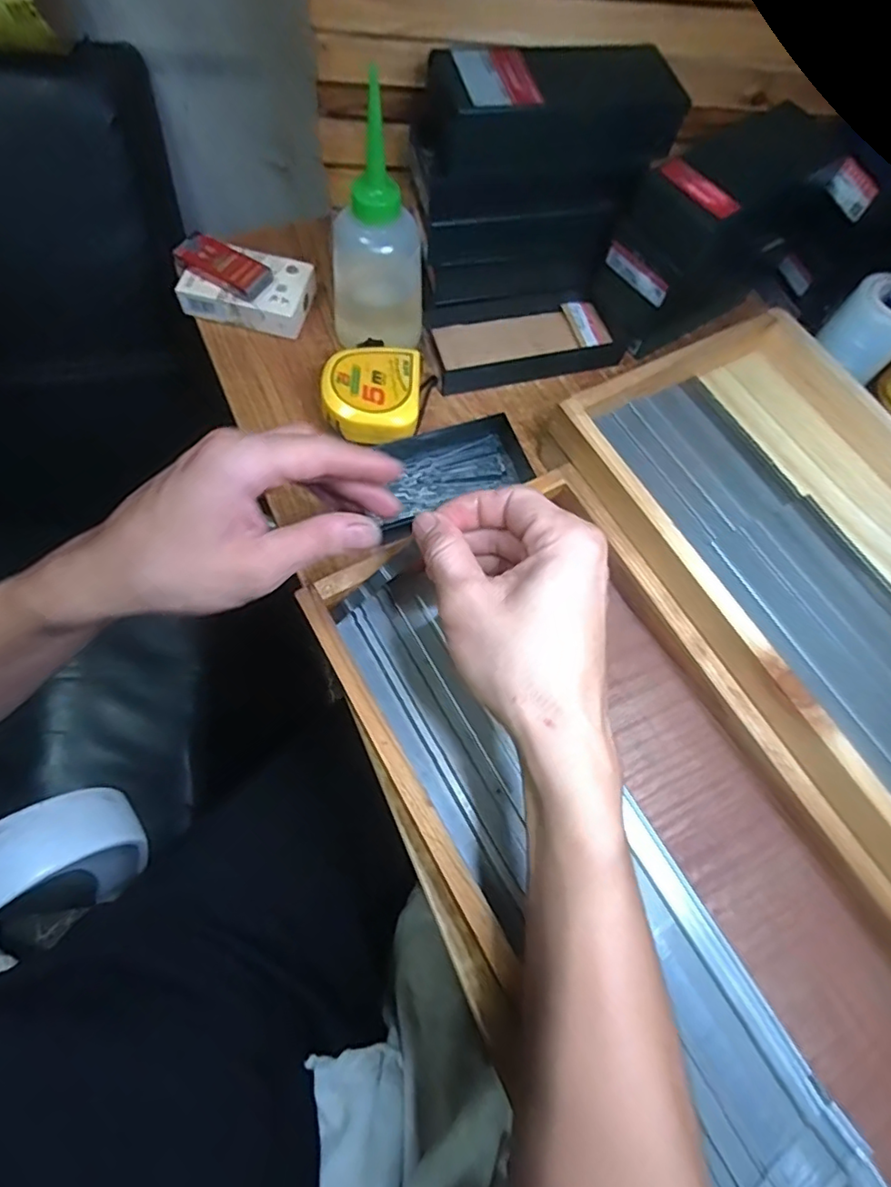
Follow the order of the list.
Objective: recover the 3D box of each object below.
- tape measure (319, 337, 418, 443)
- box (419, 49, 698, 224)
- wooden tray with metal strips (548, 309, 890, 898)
[{"bbox_3d":[-0.051,-0.138,0.405,0.066,0.034,0.080,1,68,-5],"label":"tape measure"},{"bbox_3d":[0.062,-0.294,0.363,0.155,0.066,0.059,-11,70,-9],"label":"box"},{"bbox_3d":[0.256,-0.002,0.352,0.213,0.039,0.385,-26,73,-15],"label":"wooden tray with metal strips"}]

